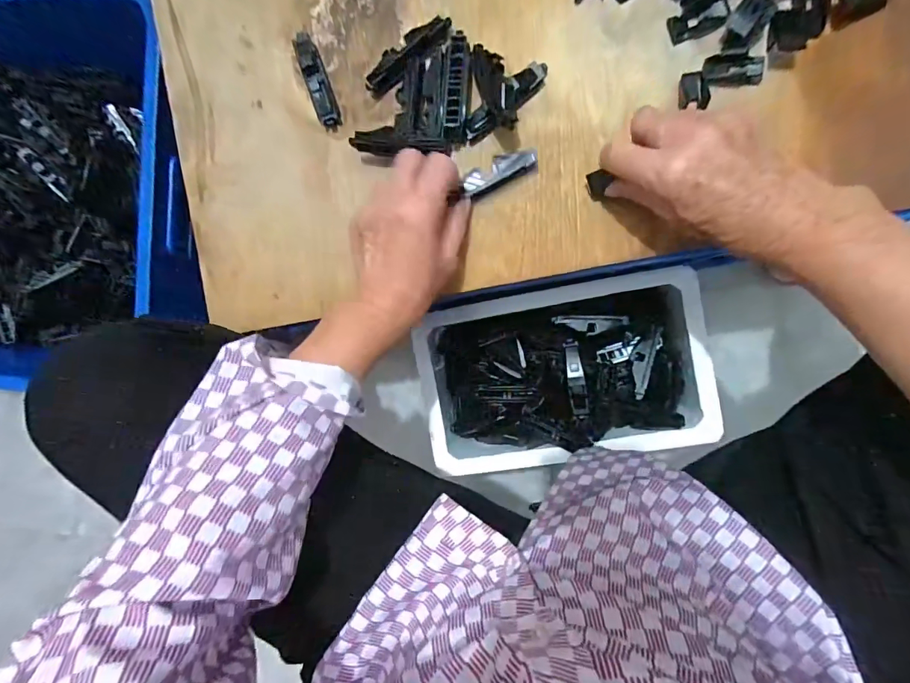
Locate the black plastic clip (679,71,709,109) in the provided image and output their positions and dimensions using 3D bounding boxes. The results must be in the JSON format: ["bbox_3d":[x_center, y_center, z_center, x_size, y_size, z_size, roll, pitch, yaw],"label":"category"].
[{"bbox_3d":[0.181,-0.190,0.334,0.021,0.009,0.027,0,95,9],"label":"black plastic clip"}]

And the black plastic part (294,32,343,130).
[{"bbox_3d":[-0.118,-0.223,0.373,0.018,0.018,0.084,-18,92,10],"label":"black plastic part"}]

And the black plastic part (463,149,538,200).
[{"bbox_3d":[0.037,-0.138,0.357,0.059,0.021,0.021,-20,92,20],"label":"black plastic part"}]

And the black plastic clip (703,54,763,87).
[{"bbox_3d":[0.208,-0.203,0.329,0.040,0.011,0.022,6,96,8],"label":"black plastic clip"}]

